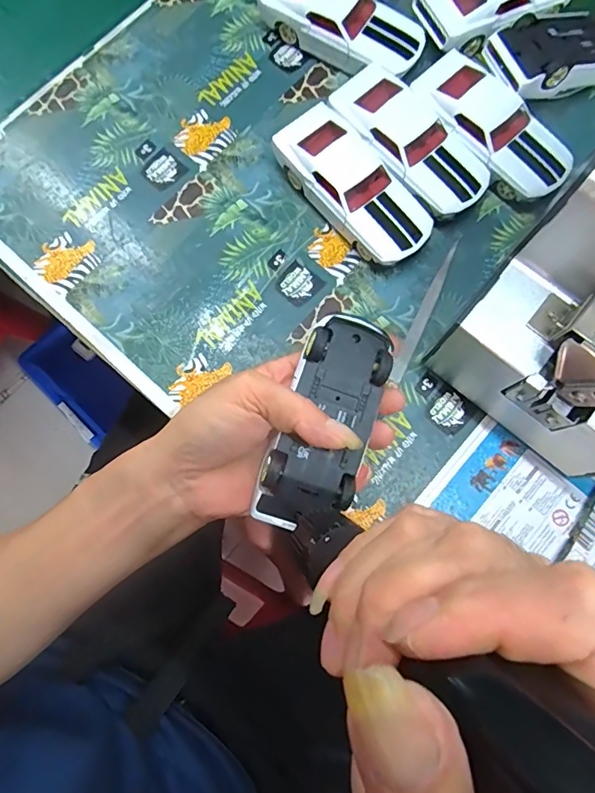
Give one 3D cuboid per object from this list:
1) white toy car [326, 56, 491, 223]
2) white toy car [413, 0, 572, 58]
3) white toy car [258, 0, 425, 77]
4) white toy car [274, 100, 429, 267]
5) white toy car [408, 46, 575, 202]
[{"bbox_3d":[0.083,-0.185,0.353,0.056,0.032,0.125,-39,81,-9],"label":"white toy car"},{"bbox_3d":[0.158,-0.310,0.372,0.126,0.030,0.053,-21,79,-6],"label":"white toy car"},{"bbox_3d":[0.035,-0.291,0.371,0.128,0.032,0.056,30,80,6],"label":"white toy car"},{"bbox_3d":[0.041,-0.150,0.347,0.051,0.033,0.126,-40,81,-9],"label":"white toy car"},{"bbox_3d":[0.142,-0.197,0.351,0.054,0.030,0.123,-40,81,-9],"label":"white toy car"}]

